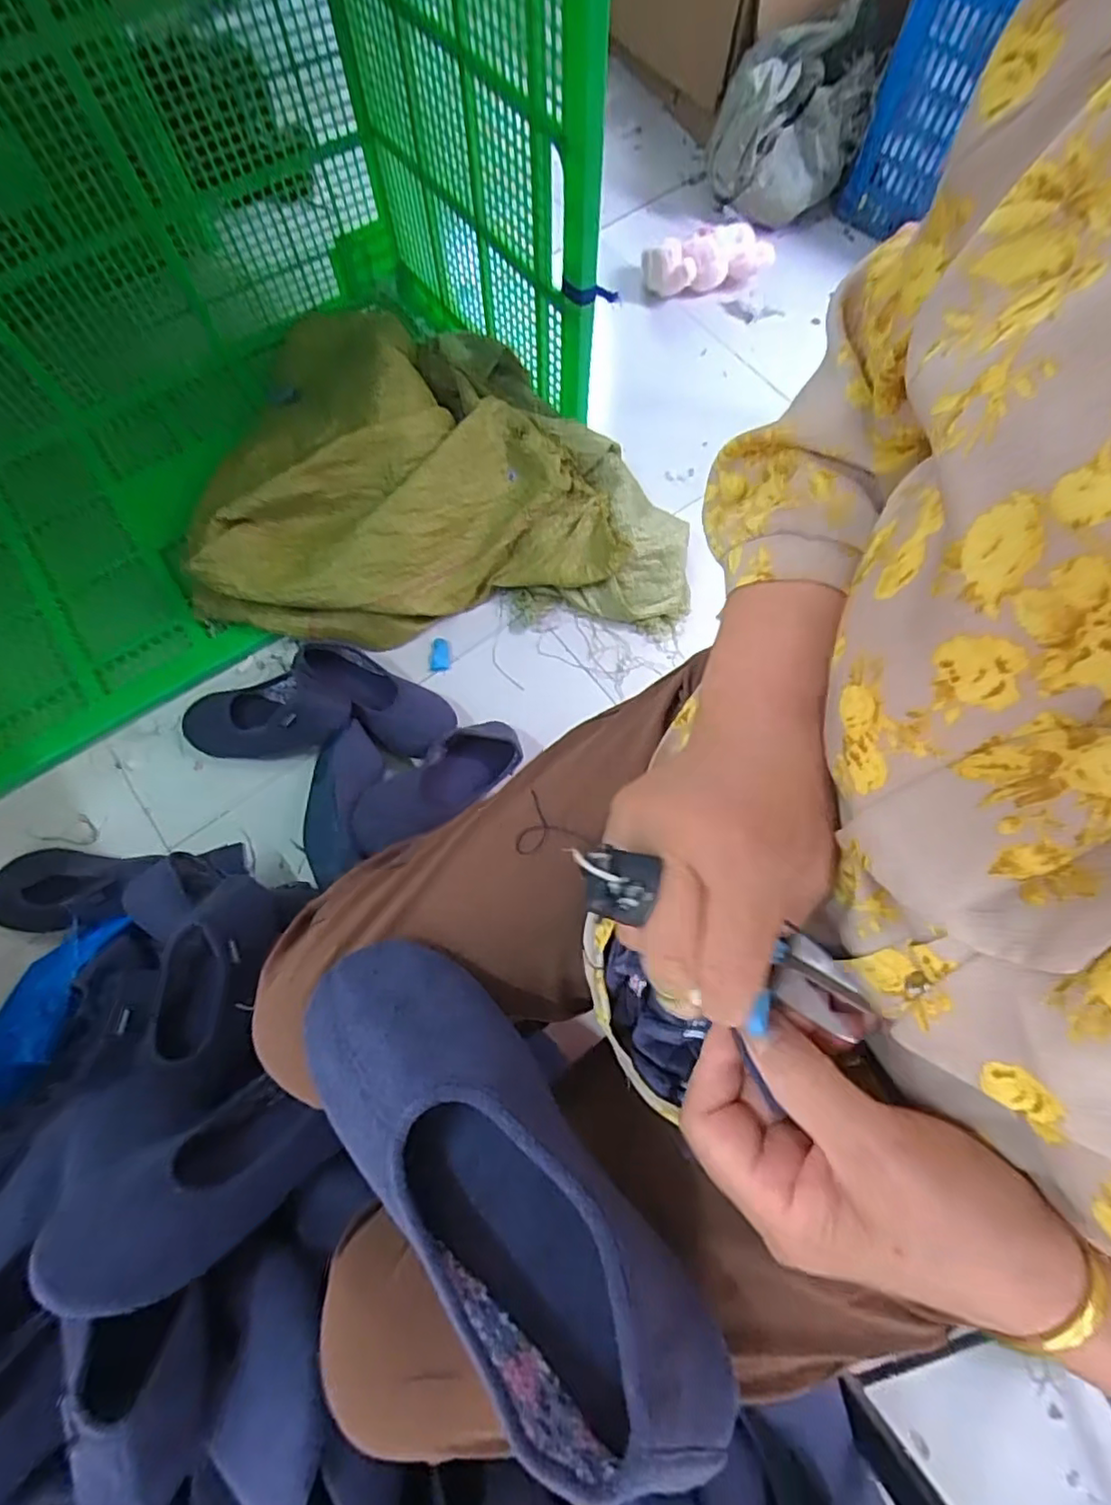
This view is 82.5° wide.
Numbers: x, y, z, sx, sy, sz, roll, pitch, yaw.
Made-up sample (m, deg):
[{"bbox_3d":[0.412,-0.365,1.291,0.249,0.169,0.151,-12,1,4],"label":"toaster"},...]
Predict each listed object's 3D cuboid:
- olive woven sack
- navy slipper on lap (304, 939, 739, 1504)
[{"bbox_3d":[-0.163,-0.409,0.929,0.684,0.181,0.454,-3,70,-1],"label":"olive woven sack"},{"bbox_3d":[-0.029,0.191,0.282,0.086,0.074,0.243,-41,75,-14],"label":"navy slipper on lap"}]

